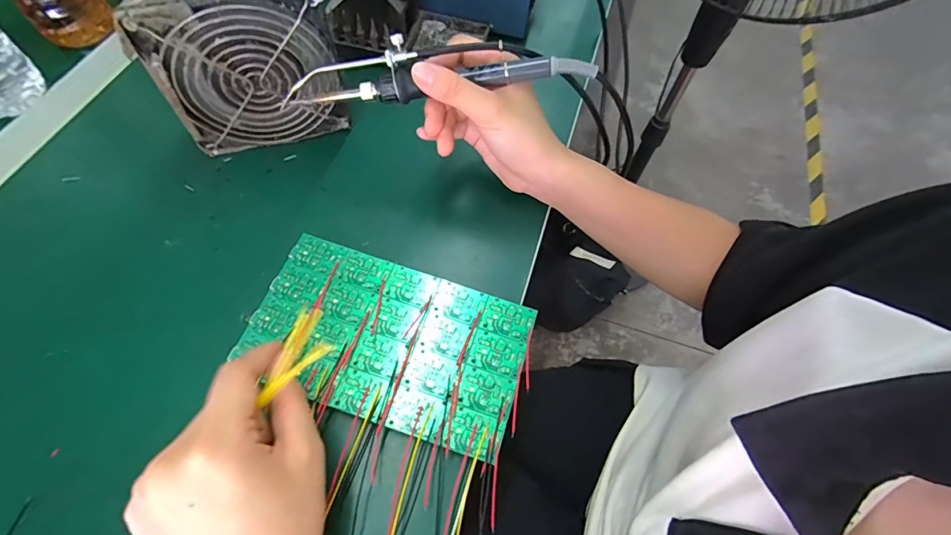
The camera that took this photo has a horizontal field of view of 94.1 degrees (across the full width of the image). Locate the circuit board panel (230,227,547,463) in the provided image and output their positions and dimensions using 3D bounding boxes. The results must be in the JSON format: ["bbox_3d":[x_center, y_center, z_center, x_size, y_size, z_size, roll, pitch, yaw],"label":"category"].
[{"bbox_3d":[-0.056,0.045,0.287,0.172,0.012,0.099,17,61,7],"label":"circuit board panel"}]

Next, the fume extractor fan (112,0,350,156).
[{"bbox_3d":[-0.161,-0.145,0.323,0.117,0.125,0.038,-17,65,-13],"label":"fume extractor fan"}]

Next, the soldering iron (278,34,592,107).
[{"bbox_3d":[-0.024,-0.131,0.294,0.203,0.033,0.022,-2,60,1],"label":"soldering iron"}]

